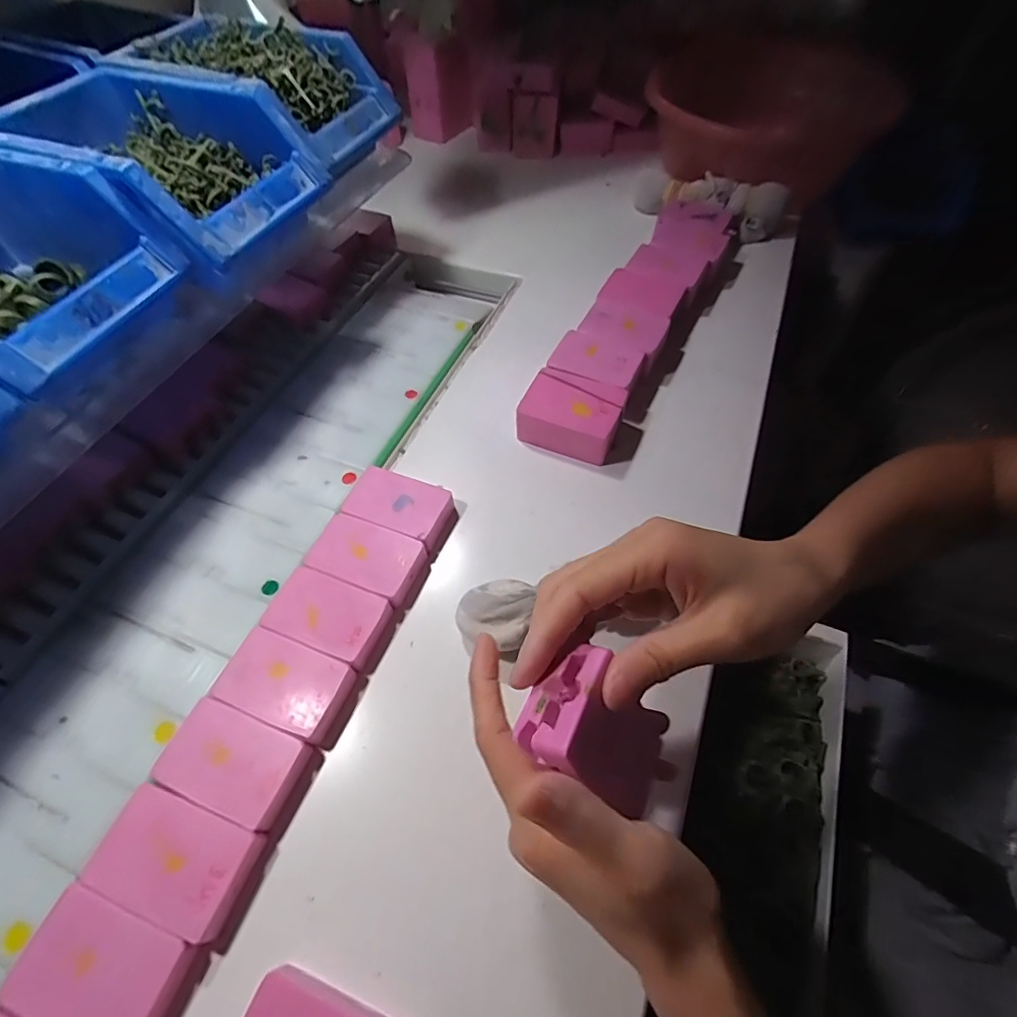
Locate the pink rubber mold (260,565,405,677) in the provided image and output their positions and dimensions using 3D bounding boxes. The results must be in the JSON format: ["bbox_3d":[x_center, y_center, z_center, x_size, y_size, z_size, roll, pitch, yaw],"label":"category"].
[{"bbox_3d":[-0.109,0.067,0.313,0.071,0.015,0.043,18,59,12],"label":"pink rubber mold"}]

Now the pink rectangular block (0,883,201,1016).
[{"bbox_3d":[-0.179,0.204,0.224,0.070,0.012,0.044,16,59,11],"label":"pink rectangular block"}]

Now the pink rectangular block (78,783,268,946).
[{"bbox_3d":[-0.161,0.169,0.245,0.072,0.011,0.044,17,59,11],"label":"pink rectangular block"}]

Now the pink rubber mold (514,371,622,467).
[{"bbox_3d":[0.047,-0.068,0.389,0.073,0.033,0.043,24,60,15],"label":"pink rubber mold"}]

